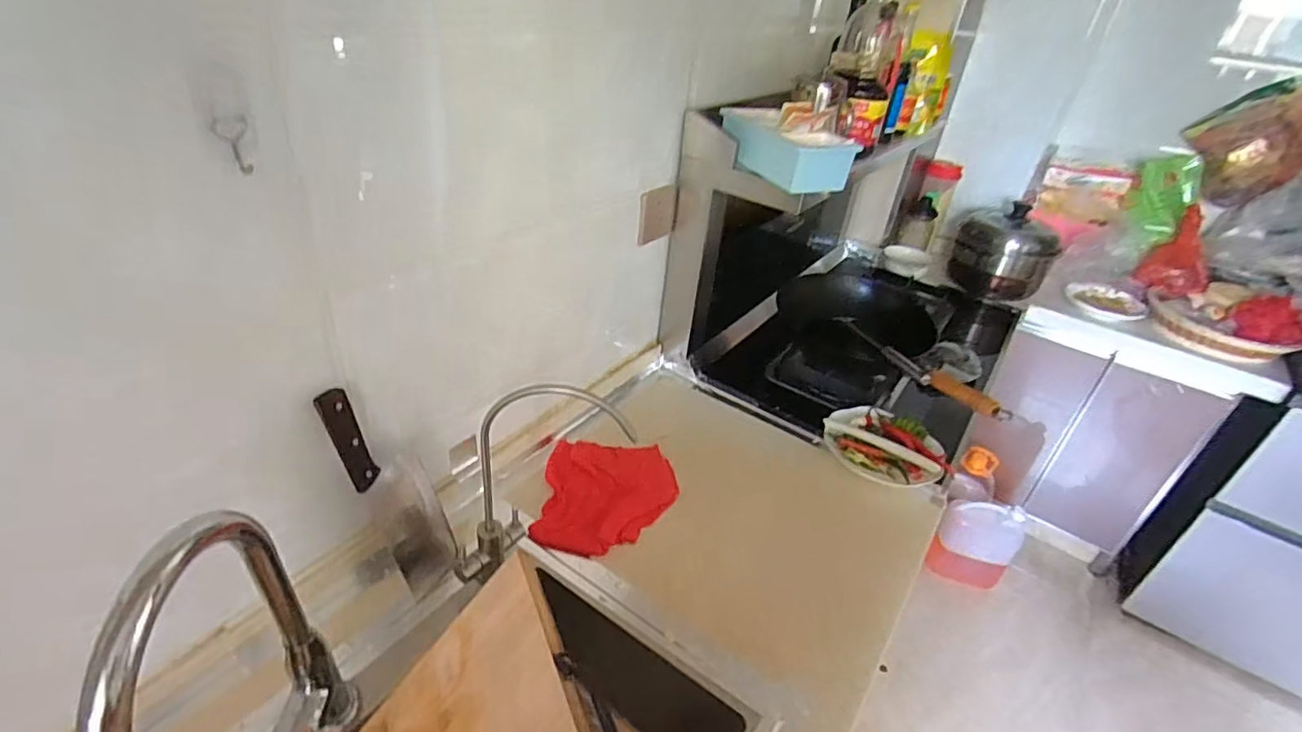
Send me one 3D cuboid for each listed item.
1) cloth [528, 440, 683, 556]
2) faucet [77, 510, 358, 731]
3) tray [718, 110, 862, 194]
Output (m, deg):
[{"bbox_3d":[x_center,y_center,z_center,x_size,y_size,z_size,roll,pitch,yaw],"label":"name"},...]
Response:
[{"bbox_3d":[-0.065,0.194,0.932,0.200,0.033,0.214,7,34,0],"label":"cloth"},{"bbox_3d":[-0.315,0.282,0.467,0.059,0.341,0.242,0,34,-11],"label":"faucet"},{"bbox_3d":[0.209,-0.352,0.972,0.109,0.071,0.231,-12,38,-25],"label":"tray"}]

